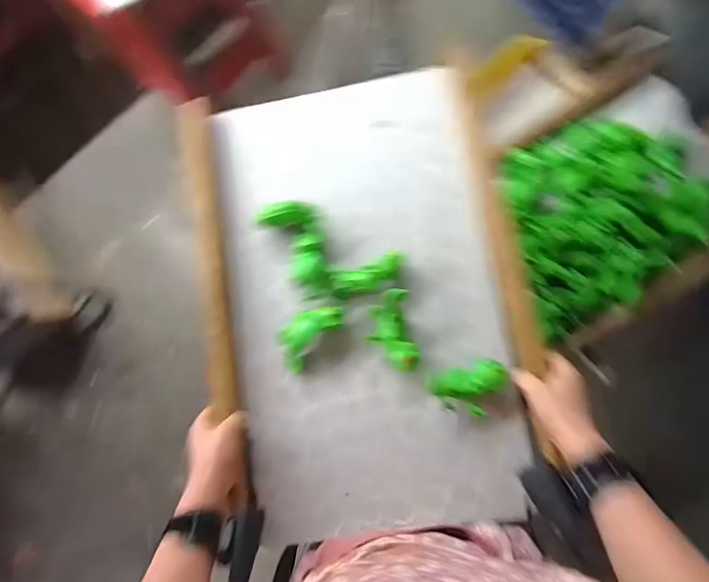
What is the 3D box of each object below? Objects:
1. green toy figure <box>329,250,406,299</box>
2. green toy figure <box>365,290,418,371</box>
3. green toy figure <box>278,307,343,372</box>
[{"bbox_3d":[0.017,-0.020,0.507,0.095,0.023,0.035,-18,83,4],"label":"green toy figure"},{"bbox_3d":[0.047,0.050,0.503,0.053,0.024,0.098,-11,83,5],"label":"green toy figure"},{"bbox_3d":[-0.061,0.055,0.519,0.048,0.020,0.104,43,104,9],"label":"green toy figure"}]

